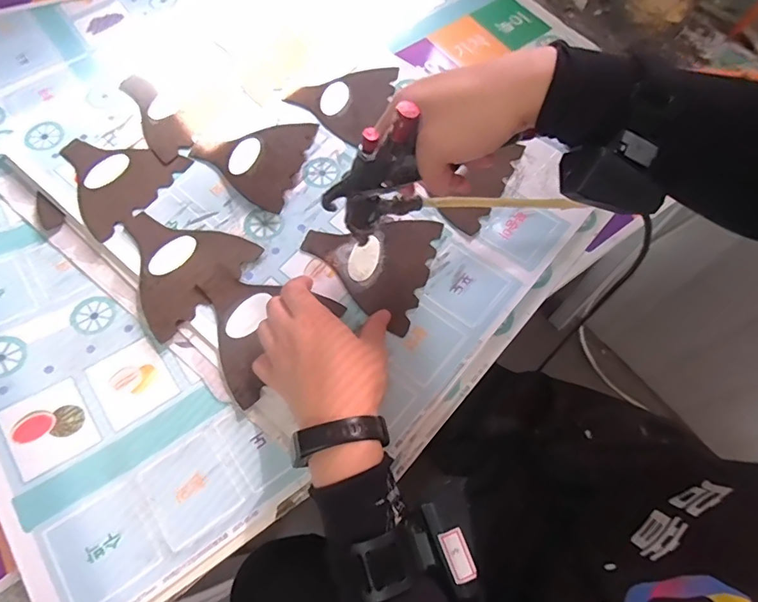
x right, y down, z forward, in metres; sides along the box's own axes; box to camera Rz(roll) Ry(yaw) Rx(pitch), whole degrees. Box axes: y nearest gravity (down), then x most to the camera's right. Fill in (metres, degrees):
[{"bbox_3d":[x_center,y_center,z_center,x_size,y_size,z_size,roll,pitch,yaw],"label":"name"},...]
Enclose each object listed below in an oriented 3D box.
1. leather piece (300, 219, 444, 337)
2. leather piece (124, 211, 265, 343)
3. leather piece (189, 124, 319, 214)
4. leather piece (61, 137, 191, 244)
[{"bbox_3d":[-0.012,-0.042,0.461,0.119,0.006,0.115,19,69,6],"label":"leather piece"},{"bbox_3d":[-0.195,-0.042,0.455,0.118,0.005,0.114,38,71,14],"label":"leather piece"},{"bbox_3d":[-0.133,-0.147,0.497,0.123,0.011,0.113,13,67,5],"label":"leather piece"},{"bbox_3d":[-0.276,-0.129,0.491,0.113,0.005,0.113,31,70,12],"label":"leather piece"}]

